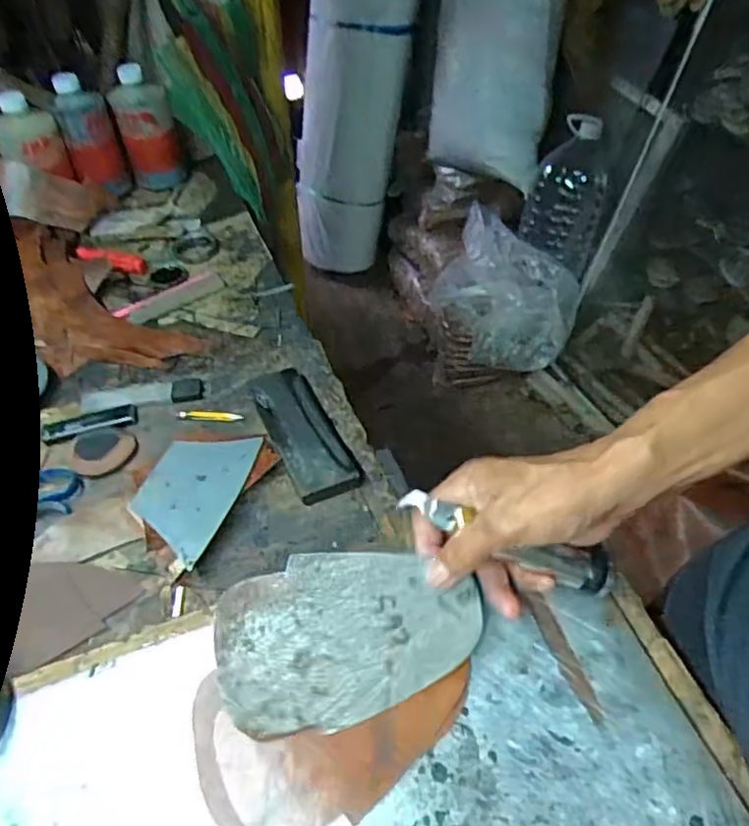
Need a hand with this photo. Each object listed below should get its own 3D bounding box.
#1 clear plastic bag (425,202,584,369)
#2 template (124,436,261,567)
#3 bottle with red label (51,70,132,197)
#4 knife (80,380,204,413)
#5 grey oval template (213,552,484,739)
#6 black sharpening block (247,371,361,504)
[{"bbox_3d":[0.331,-0.307,1.657,0.299,0.220,0.395,-33,56,-28],"label":"clear plastic bag"},{"bbox_3d":[-0.146,0.057,0.506,0.068,0.006,0.115,25,54,3],"label":"template"},{"bbox_3d":[-0.375,-0.358,0.841,0.066,0.157,0.052,-18,50,-17],"label":"bottle with red label"},{"bbox_3d":[-0.221,-0.018,0.599,0.111,0.008,0.029,-6,48,-7],"label":"knife"},{"bbox_3d":[-0.014,0.136,0.382,0.158,0.004,0.099,-5,82,-7],"label":"grey oval template"},{"bbox_3d":[-0.064,0.014,0.560,0.057,0.018,0.152,-19,51,-18],"label":"black sharpening block"}]

